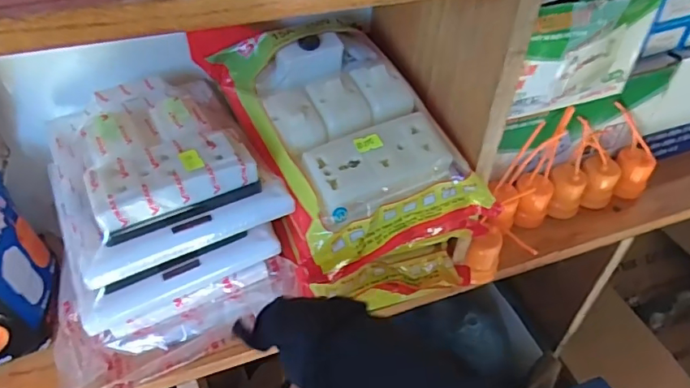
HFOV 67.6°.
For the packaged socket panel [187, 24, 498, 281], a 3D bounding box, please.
[{"bbox_3d":[-0.005,-0.056,0.399,0.135,0.039,0.218,-24,67,-18],"label":"packaged socket panel"}]

